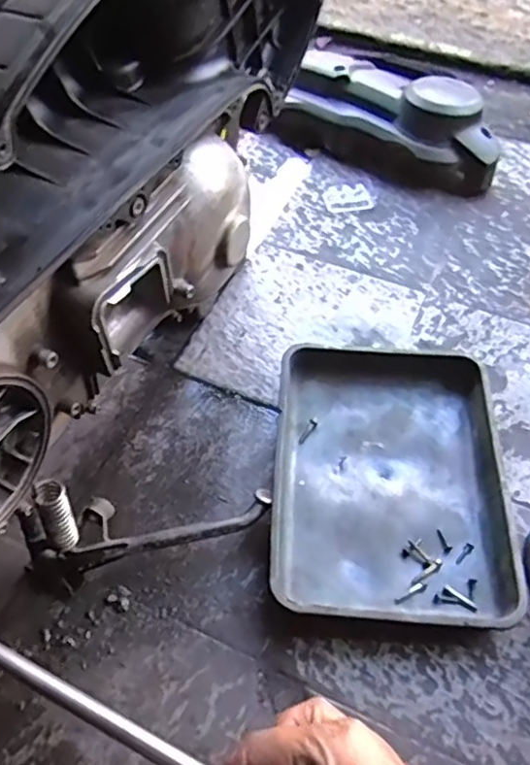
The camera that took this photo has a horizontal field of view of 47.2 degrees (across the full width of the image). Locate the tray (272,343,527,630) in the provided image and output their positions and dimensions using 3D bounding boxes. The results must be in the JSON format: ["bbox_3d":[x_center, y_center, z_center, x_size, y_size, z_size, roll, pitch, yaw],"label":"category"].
[{"bbox_3d":[0.151,0.108,0.757,0.274,0.051,0.375,1,55,2],"label":"tray"}]

